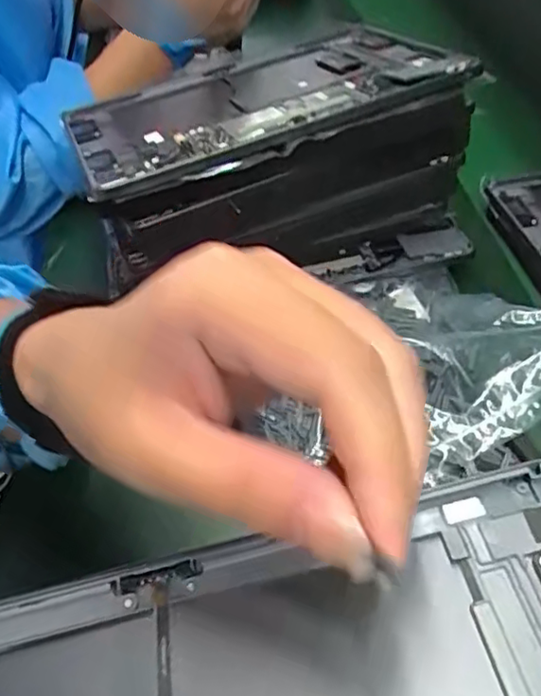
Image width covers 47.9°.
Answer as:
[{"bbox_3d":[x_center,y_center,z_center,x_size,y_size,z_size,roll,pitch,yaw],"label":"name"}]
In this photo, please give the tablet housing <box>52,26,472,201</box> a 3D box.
[{"bbox_3d":[-0.015,-0.167,0.409,0.239,0.013,0.173,-21,40,-5],"label":"tablet housing"}]

